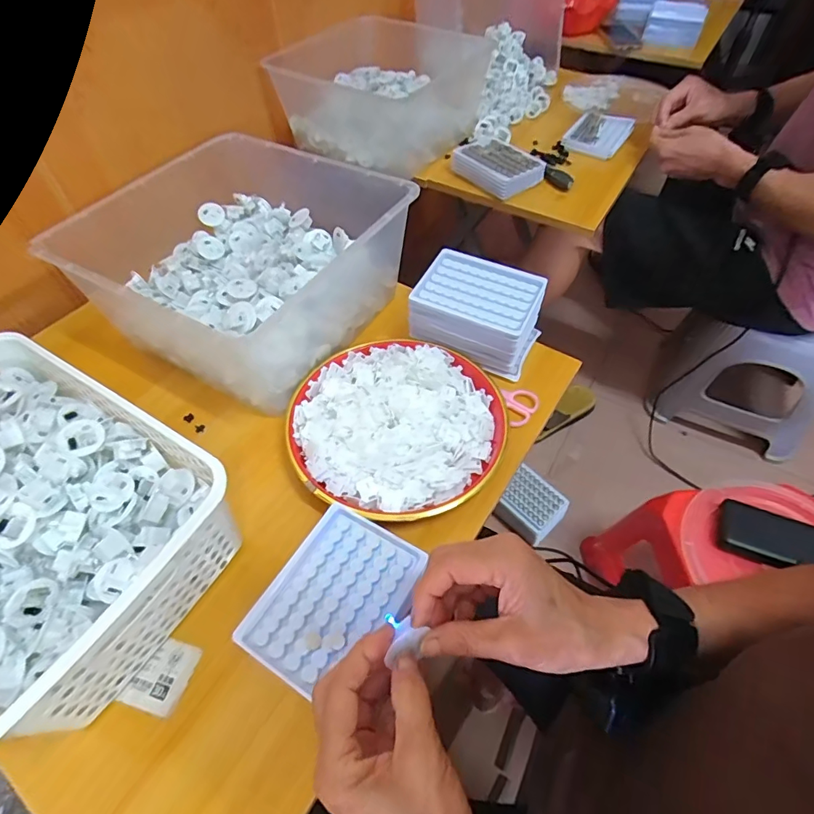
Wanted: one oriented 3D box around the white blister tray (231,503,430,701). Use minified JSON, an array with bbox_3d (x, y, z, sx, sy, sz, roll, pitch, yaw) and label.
[{"bbox_3d":[-0.056,0.151,0.371,0.099,0.010,0.130,26,58,18],"label":"white blister tray"}]

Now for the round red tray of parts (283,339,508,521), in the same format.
[{"bbox_3d":[-0.013,0.012,0.478,0.209,0.031,0.210,0,54,0],"label":"round red tray of parts"}]

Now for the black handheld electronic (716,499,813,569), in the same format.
[{"bbox_3d":[0.511,0.181,0.640,0.149,0.015,0.078,18,61,20],"label":"black handheld electronic"}]

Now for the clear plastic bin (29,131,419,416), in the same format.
[{"bbox_3d":[-0.182,-0.171,0.547,0.275,0.122,0.308,28,59,19],"label":"clear plastic bin"}]

